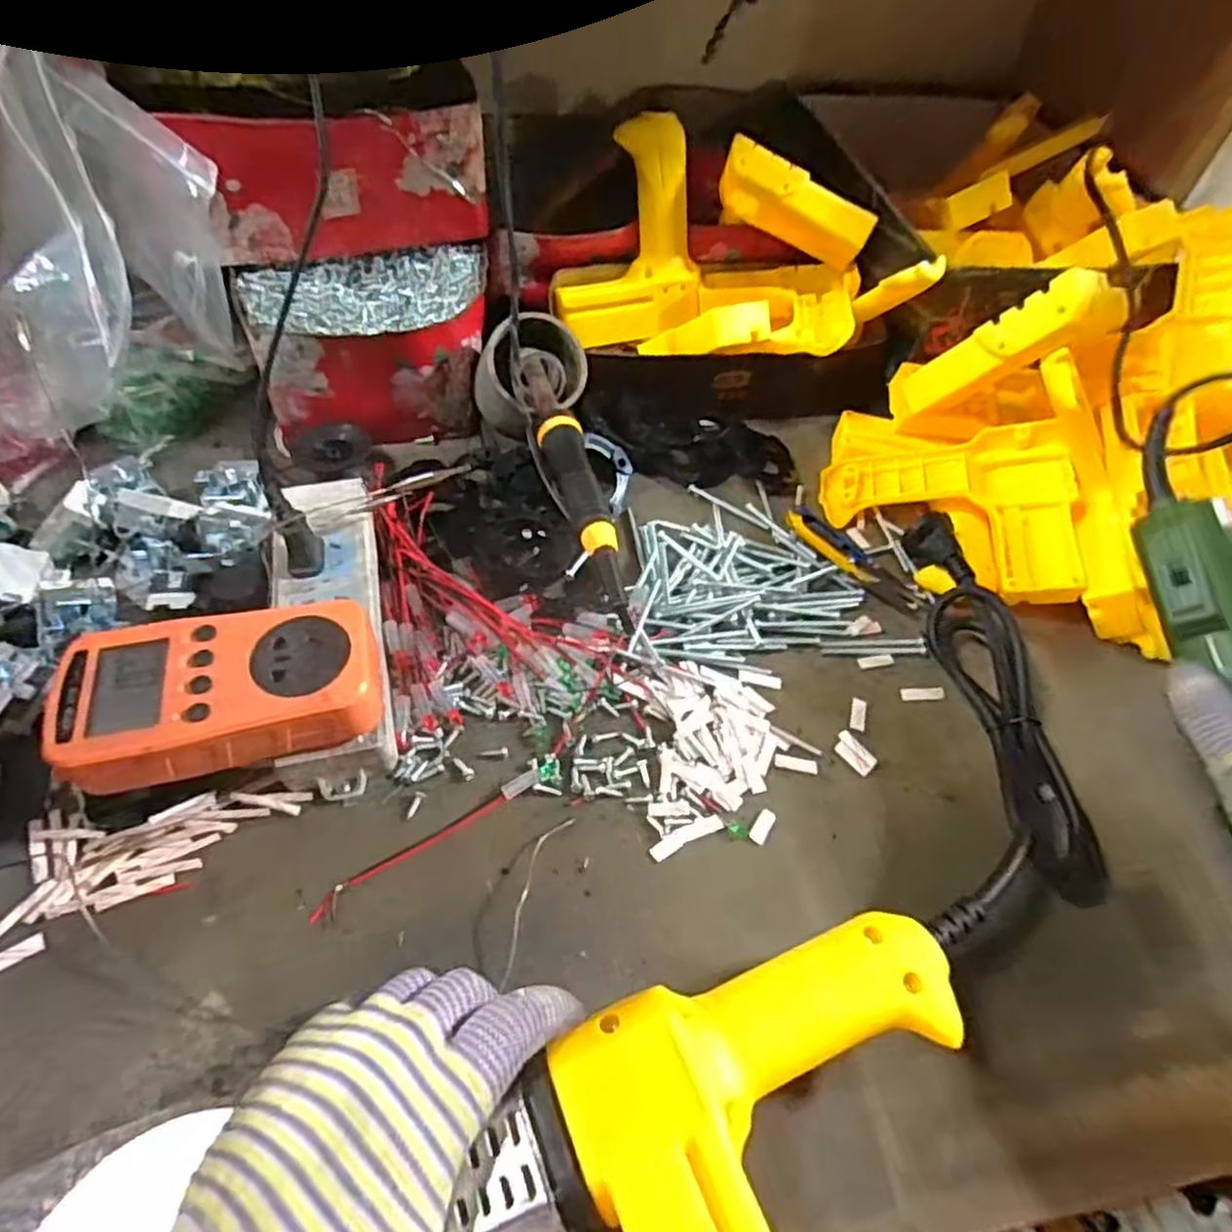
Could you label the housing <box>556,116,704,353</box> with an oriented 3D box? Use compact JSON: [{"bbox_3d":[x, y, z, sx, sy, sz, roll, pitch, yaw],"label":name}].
[{"bbox_3d":[0.008,-0.280,0.540,0.104,0.143,0.024,-9,28,-8],"label":"housing"}]

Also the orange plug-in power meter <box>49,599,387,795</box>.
[{"bbox_3d":[-0.174,0.031,0.323,0.128,0.027,0.068,-12,56,-14],"label":"orange plug-in power meter"}]

